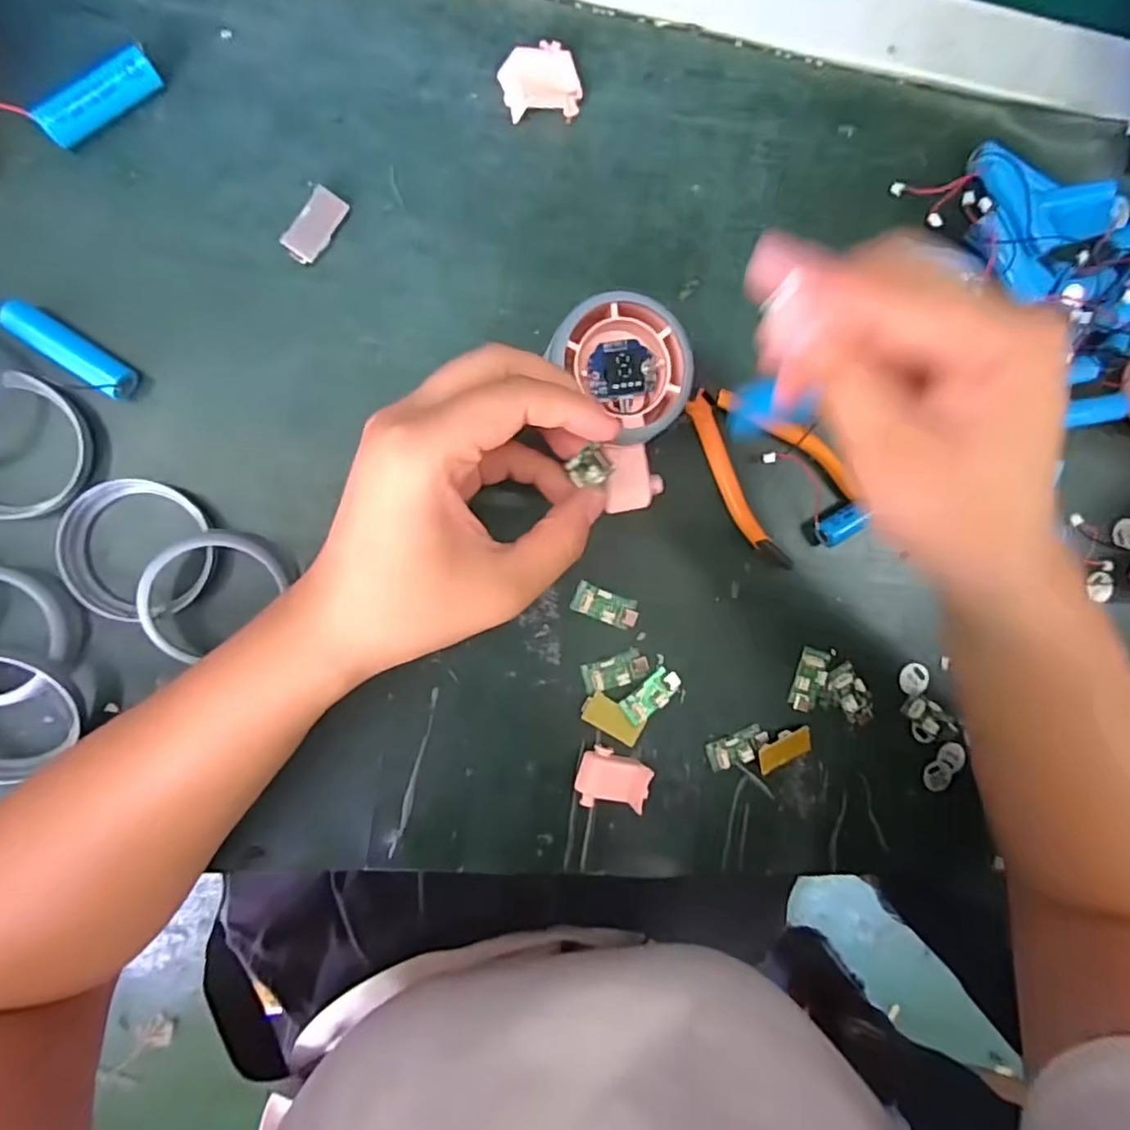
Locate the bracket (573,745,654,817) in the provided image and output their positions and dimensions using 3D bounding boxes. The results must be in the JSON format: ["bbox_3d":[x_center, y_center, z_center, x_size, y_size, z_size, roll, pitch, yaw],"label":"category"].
[{"bbox_3d":[0.022,0.104,0.302,0.032,0.016,0.029,14,92,-9],"label":"bracket"}]

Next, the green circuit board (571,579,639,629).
[{"bbox_3d":[0.020,0.020,0.303,0.032,0.004,0.015,22,91,-9],"label":"green circuit board"}]

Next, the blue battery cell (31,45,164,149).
[{"bbox_3d":[-0.184,-0.184,0.250,0.048,0.014,0.012,-35,99,-4],"label":"blue battery cell"}]

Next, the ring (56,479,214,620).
[{"bbox_3d":[-0.180,-0.006,0.266,0.057,0.012,0.058,-1,95,-8],"label":"ring"}]

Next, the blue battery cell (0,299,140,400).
[{"bbox_3d":[-0.201,-0.087,0.255,0.050,0.013,0.014,34,89,-9],"label":"blue battery cell"}]

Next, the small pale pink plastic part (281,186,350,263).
[{"bbox_3d":[-0.108,-0.146,0.270,0.016,0.004,0.032,32,89,-9],"label":"small pale pink plastic part"}]

